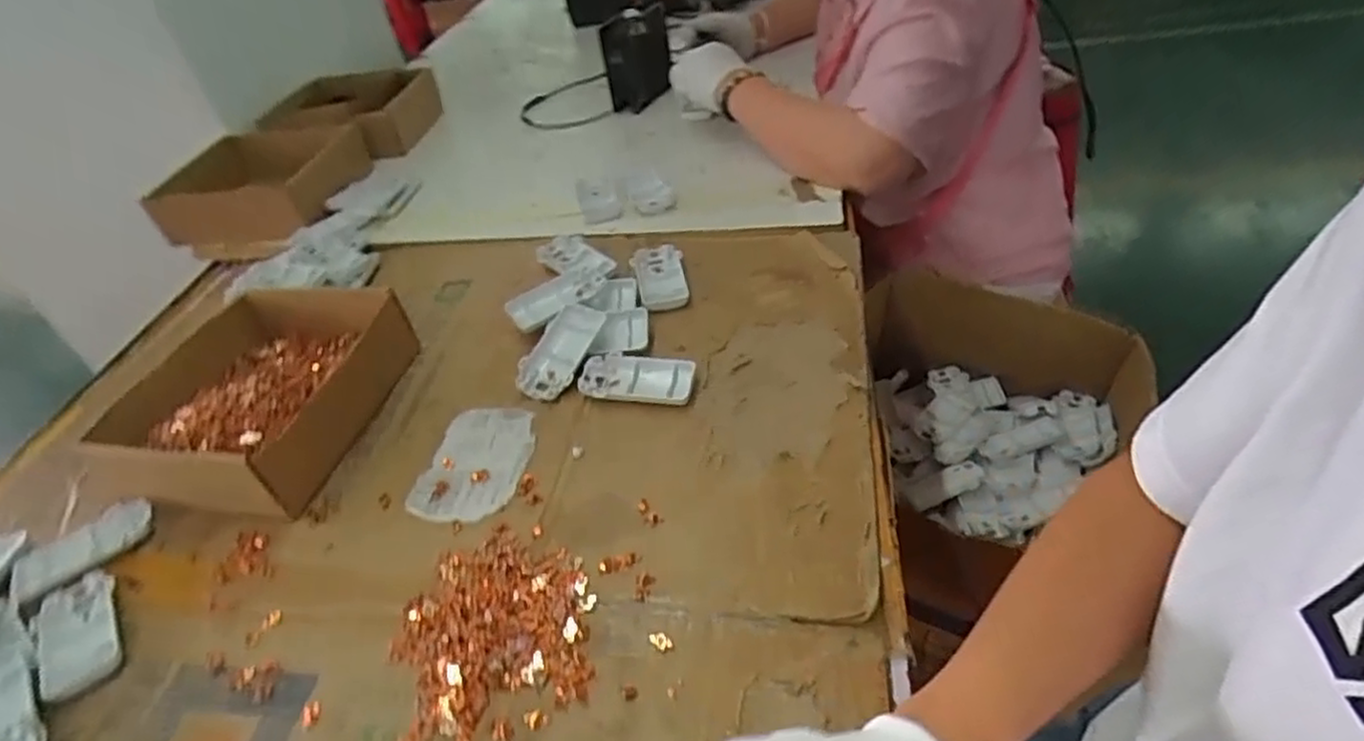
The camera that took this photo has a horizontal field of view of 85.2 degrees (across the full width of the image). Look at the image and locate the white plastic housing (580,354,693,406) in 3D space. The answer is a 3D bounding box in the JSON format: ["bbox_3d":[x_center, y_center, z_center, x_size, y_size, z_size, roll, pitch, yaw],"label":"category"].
[{"bbox_3d":[-0.039,0.009,0.635,0.097,0.016,0.051,3,44,11],"label":"white plastic housing"}]

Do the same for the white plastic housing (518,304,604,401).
[{"bbox_3d":[-0.105,-0.018,0.654,0.048,0.024,0.097,21,68,28],"label":"white plastic housing"}]

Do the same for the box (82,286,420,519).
[{"bbox_3d":[-0.365,0.015,0.641,0.202,0.062,0.214,6,44,14],"label":"box"}]

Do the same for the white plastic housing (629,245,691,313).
[{"bbox_3d":[-0.022,-0.095,0.743,0.050,0.018,0.098,-8,42,0],"label":"white plastic housing"}]

